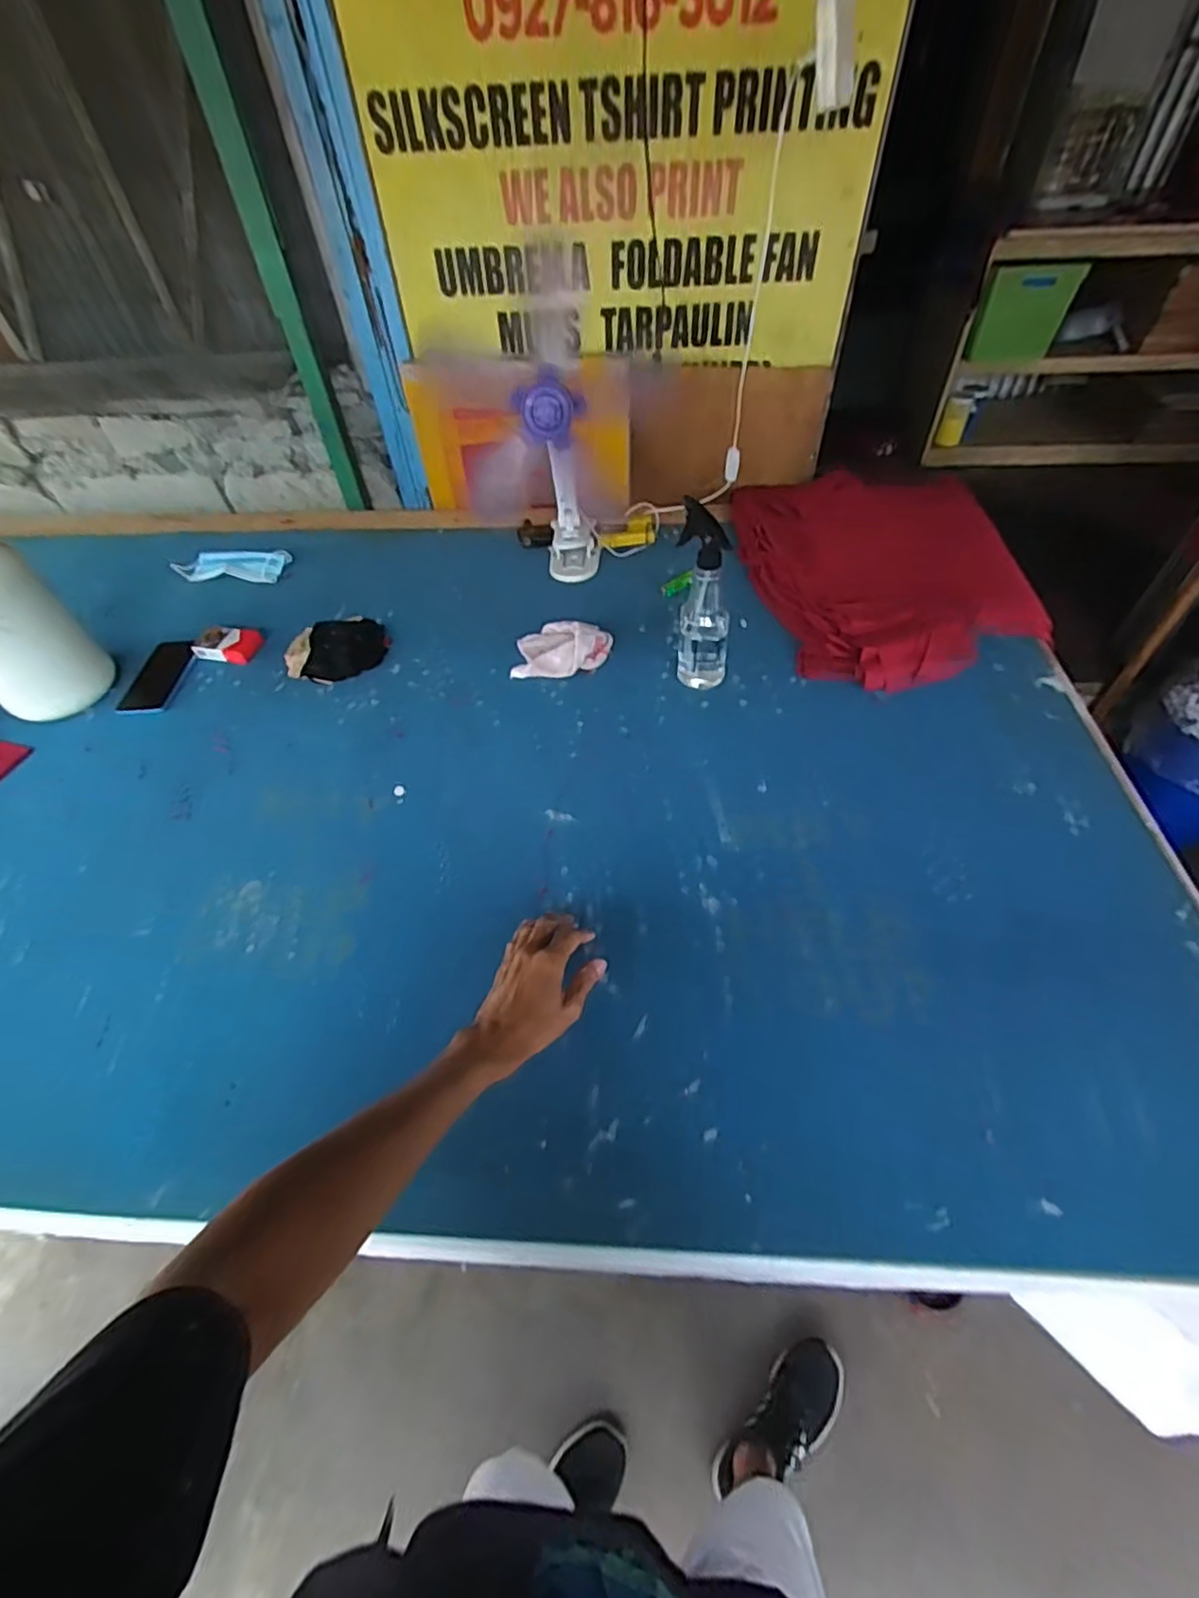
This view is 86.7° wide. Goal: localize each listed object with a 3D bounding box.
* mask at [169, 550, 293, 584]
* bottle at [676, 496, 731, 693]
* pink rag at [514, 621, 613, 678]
[{"bbox_3d":[-0.686,-0.432,1.175,0.214,0.015,0.093,-3,53,1],"label":"mask"},{"bbox_3d":[0.141,-0.262,0.849,0.076,0.230,0.057,6,54,8],"label":"bottle"},{"bbox_3d":[-0.059,-0.233,0.958,0.147,0.056,0.094,4,54,6],"label":"pink rag"}]

